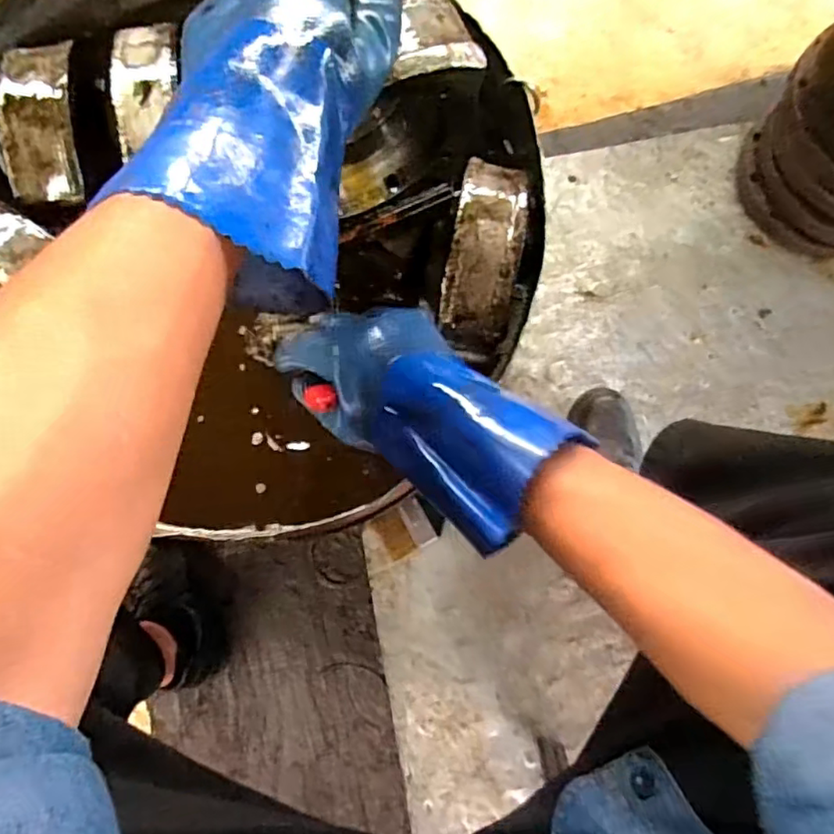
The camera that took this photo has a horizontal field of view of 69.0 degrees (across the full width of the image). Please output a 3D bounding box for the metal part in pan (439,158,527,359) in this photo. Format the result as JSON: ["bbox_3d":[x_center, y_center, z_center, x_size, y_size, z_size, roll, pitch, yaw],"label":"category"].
[{"bbox_3d":[0.059,-0.142,0.523,0.061,0.038,0.168,11,81,3],"label":"metal part in pan"}]

